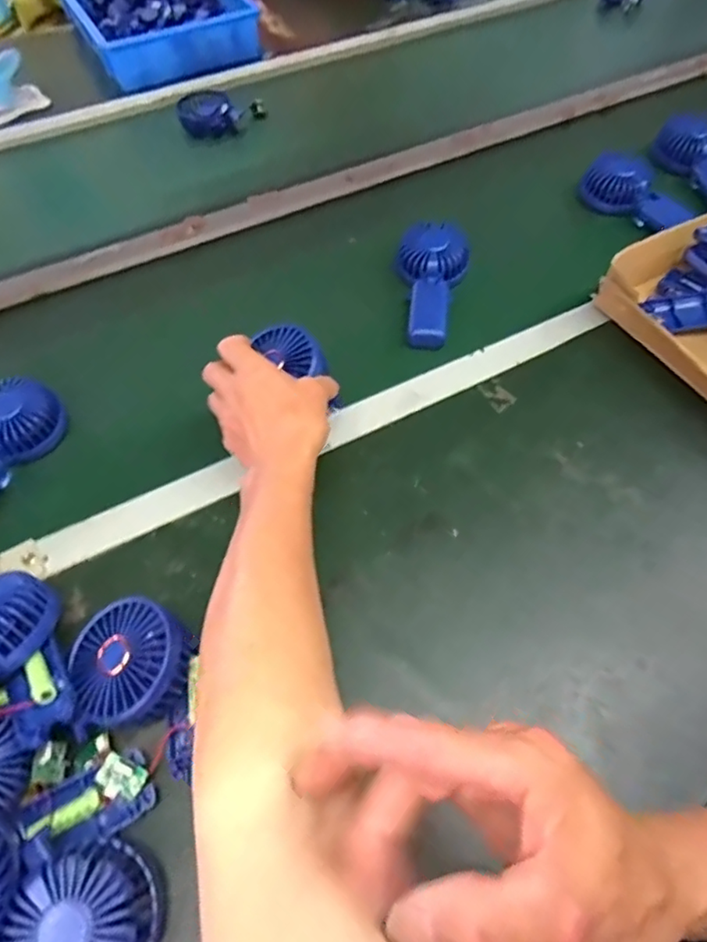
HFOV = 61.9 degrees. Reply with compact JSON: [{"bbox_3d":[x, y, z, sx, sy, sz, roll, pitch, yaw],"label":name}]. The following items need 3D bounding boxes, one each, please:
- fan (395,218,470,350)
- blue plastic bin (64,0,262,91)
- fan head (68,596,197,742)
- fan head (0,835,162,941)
[{"bbox_3d":[0.090,-0.227,0.706,0.086,0.044,0.183,6,56,8],"label":"fan"},{"bbox_3d":[-0.361,-0.859,1.095,0.308,0.089,0.417,-26,58,-13],"label":"blue plastic bin"},{"bbox_3d":[-0.161,0.145,0.436,0.089,0.053,0.086,-2,56,3],"label":"fan head"},{"bbox_3d":[-0.162,0.274,0.352,0.090,0.043,0.082,-31,59,-17],"label":"fan head"}]

